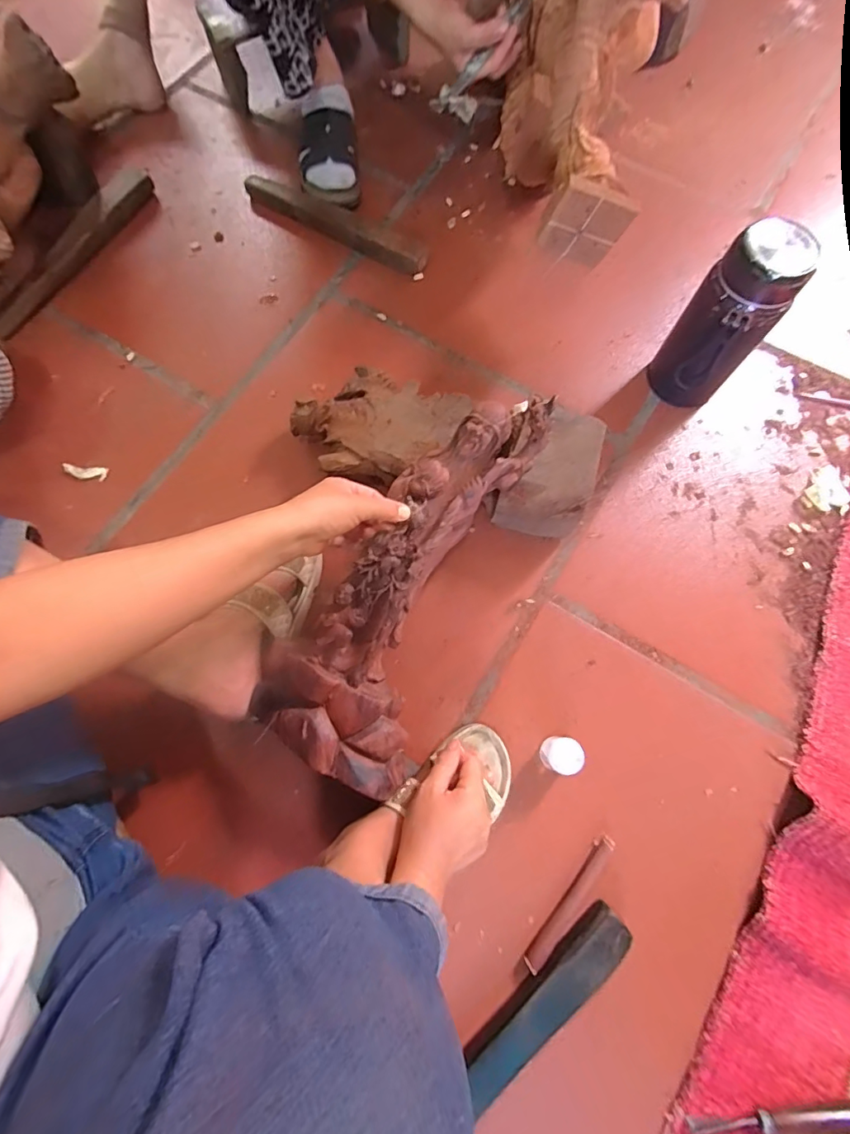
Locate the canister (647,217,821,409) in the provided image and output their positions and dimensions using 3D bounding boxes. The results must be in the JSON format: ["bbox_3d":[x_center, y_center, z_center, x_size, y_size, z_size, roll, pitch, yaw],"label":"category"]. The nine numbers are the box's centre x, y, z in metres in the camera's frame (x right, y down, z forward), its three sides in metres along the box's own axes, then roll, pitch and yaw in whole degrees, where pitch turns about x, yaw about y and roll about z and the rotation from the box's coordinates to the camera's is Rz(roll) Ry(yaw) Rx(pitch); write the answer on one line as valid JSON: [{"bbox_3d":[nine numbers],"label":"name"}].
[{"bbox_3d":[0.368,-0.298,0.592,0.092,0.213,0.108,37,78,10],"label":"canister"}]

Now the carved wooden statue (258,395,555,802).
[{"bbox_3d":[-0.003,0.005,0.504,0.165,0.085,0.420,30,83,8],"label":"carved wooden statue"}]

